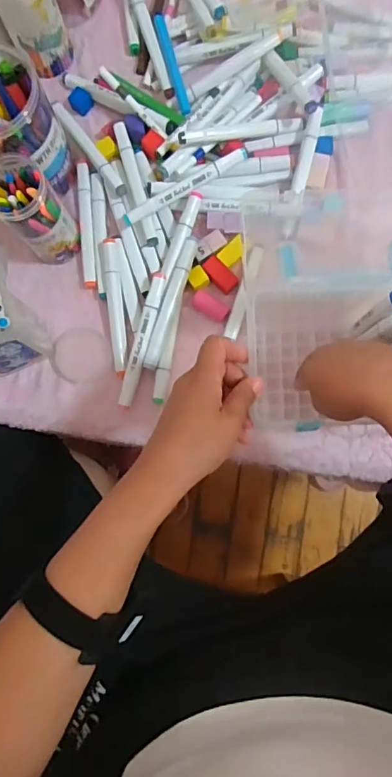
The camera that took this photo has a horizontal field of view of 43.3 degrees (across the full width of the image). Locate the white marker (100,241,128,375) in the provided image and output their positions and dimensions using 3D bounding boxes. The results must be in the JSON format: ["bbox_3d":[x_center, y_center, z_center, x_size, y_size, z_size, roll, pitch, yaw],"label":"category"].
[{"bbox_3d":[-0.089,-0.091,0.550,0.019,0.017,0.149,-8,83,2],"label":"white marker"}]

